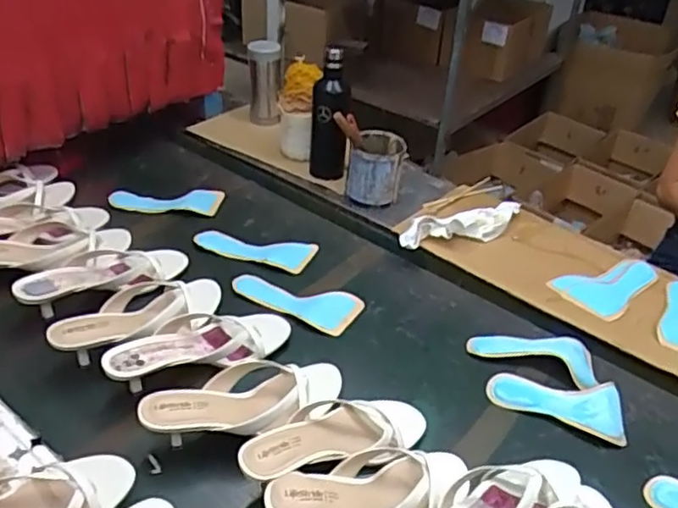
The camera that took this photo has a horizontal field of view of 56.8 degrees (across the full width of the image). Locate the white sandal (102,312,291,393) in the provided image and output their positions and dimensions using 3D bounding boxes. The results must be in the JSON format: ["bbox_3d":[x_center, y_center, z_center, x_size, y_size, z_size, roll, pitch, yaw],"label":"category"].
[{"bbox_3d":[-0.182,0.119,0.839,0.254,0.066,0.087,-22,45,-30],"label":"white sandal"}]

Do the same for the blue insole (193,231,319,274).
[{"bbox_3d":[-0.142,-0.016,1.083,0.189,0.012,0.083,15,39,13],"label":"blue insole"}]

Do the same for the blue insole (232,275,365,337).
[{"bbox_3d":[-0.068,0.068,0.978,0.193,0.010,0.095,18,32,22],"label":"blue insole"}]

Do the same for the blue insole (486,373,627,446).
[{"bbox_3d":[0.288,0.193,0.831,0.174,0.033,0.065,14,38,12],"label":"blue insole"}]

